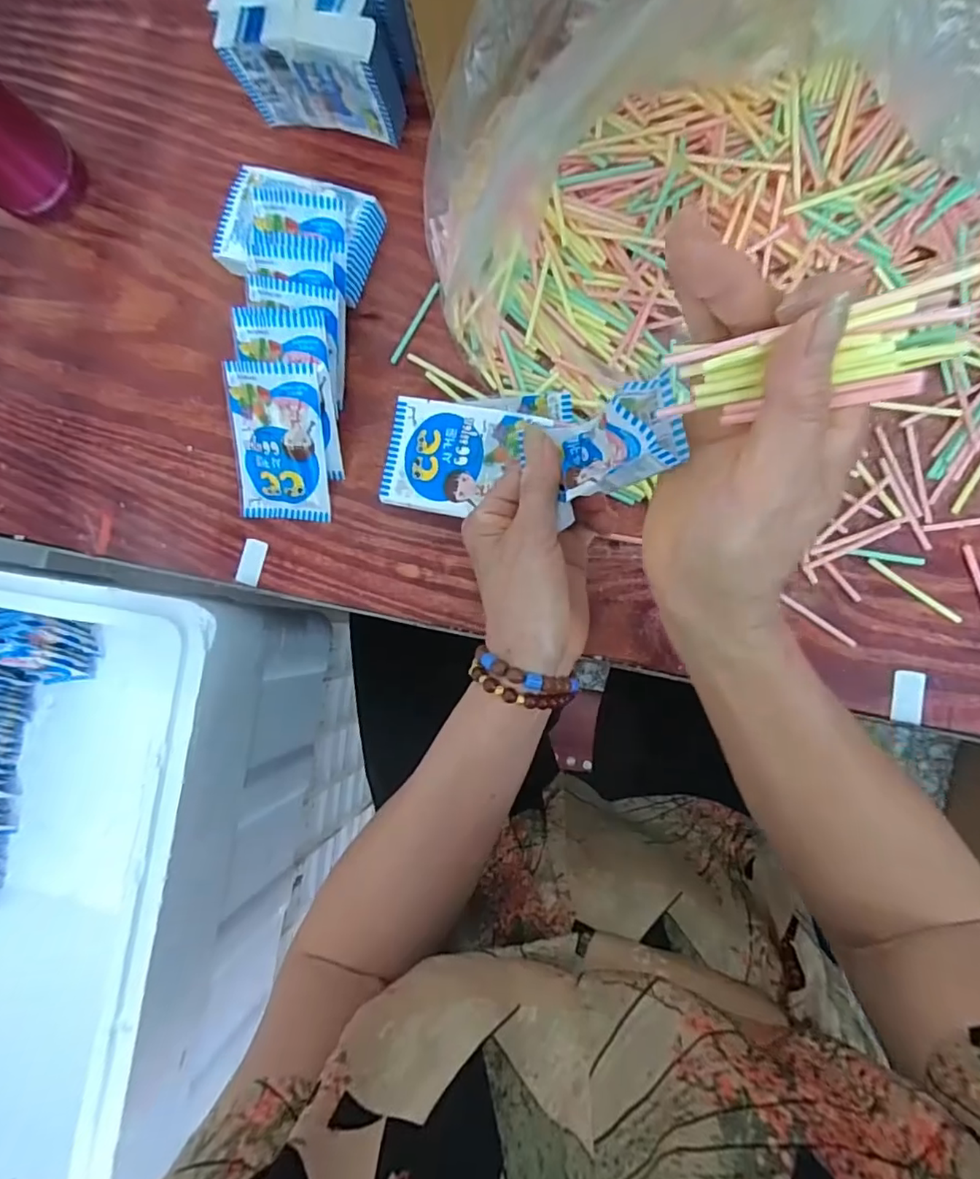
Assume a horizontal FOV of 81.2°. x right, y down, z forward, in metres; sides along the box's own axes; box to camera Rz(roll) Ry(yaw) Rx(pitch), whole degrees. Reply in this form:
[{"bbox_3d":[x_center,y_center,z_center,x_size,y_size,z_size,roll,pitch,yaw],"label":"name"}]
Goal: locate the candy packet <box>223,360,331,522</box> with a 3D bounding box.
[{"bbox_3d":[-0.146,-0.098,0.390,0.067,0.009,0.103,4,113,8],"label":"candy packet"}]

